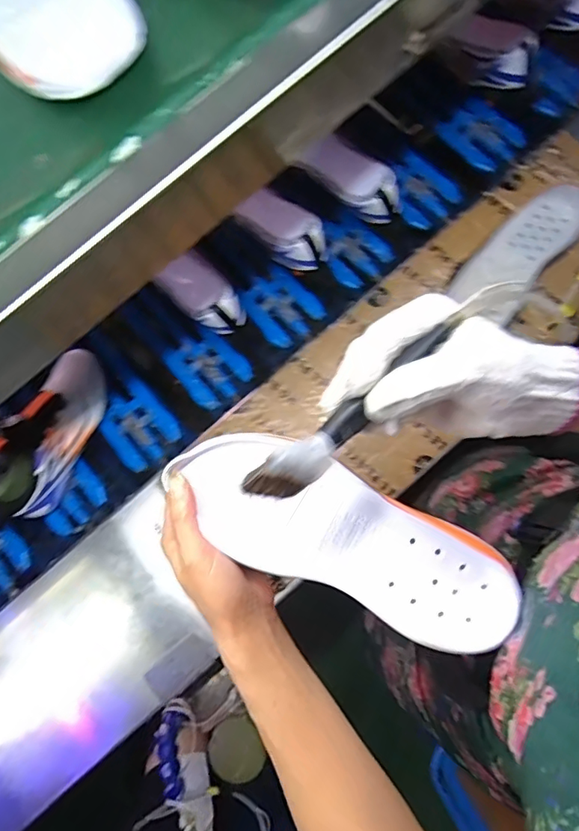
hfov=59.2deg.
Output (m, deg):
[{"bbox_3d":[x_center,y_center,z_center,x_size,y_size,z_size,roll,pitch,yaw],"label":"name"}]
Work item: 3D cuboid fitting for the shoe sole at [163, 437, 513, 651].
[{"bbox_3d":[0.038,0.083,0.357,0.248,0.033,0.084,24,75,2],"label":"shoe sole"}]

